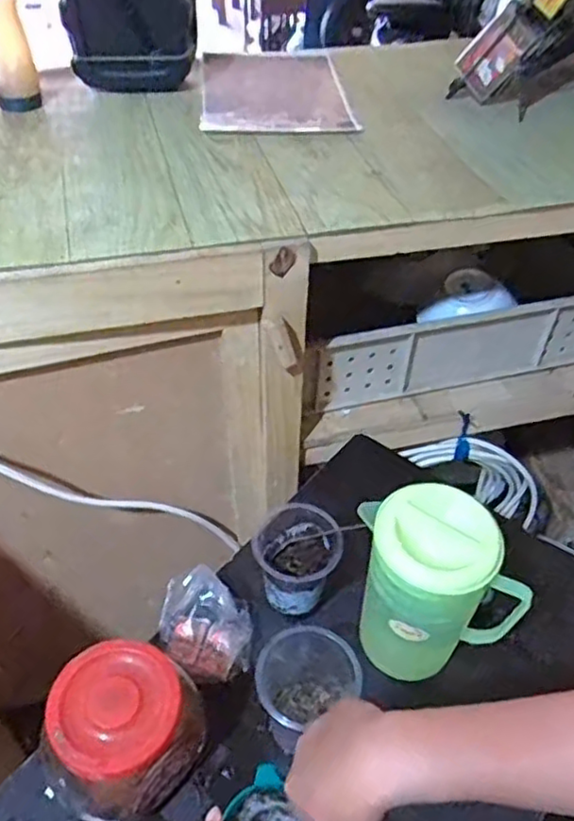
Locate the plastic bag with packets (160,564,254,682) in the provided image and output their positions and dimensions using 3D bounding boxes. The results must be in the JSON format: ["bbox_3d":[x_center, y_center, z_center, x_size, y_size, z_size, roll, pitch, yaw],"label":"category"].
[{"bbox_3d":[-0.085,0.221,0.682,0.110,0.040,0.086,29,52,21],"label":"plastic bag with packets"}]

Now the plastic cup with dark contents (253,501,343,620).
[{"bbox_3d":[0.010,0.155,0.683,0.079,0.090,0.082,2,47,-2],"label":"plastic cup with dark contents"}]

